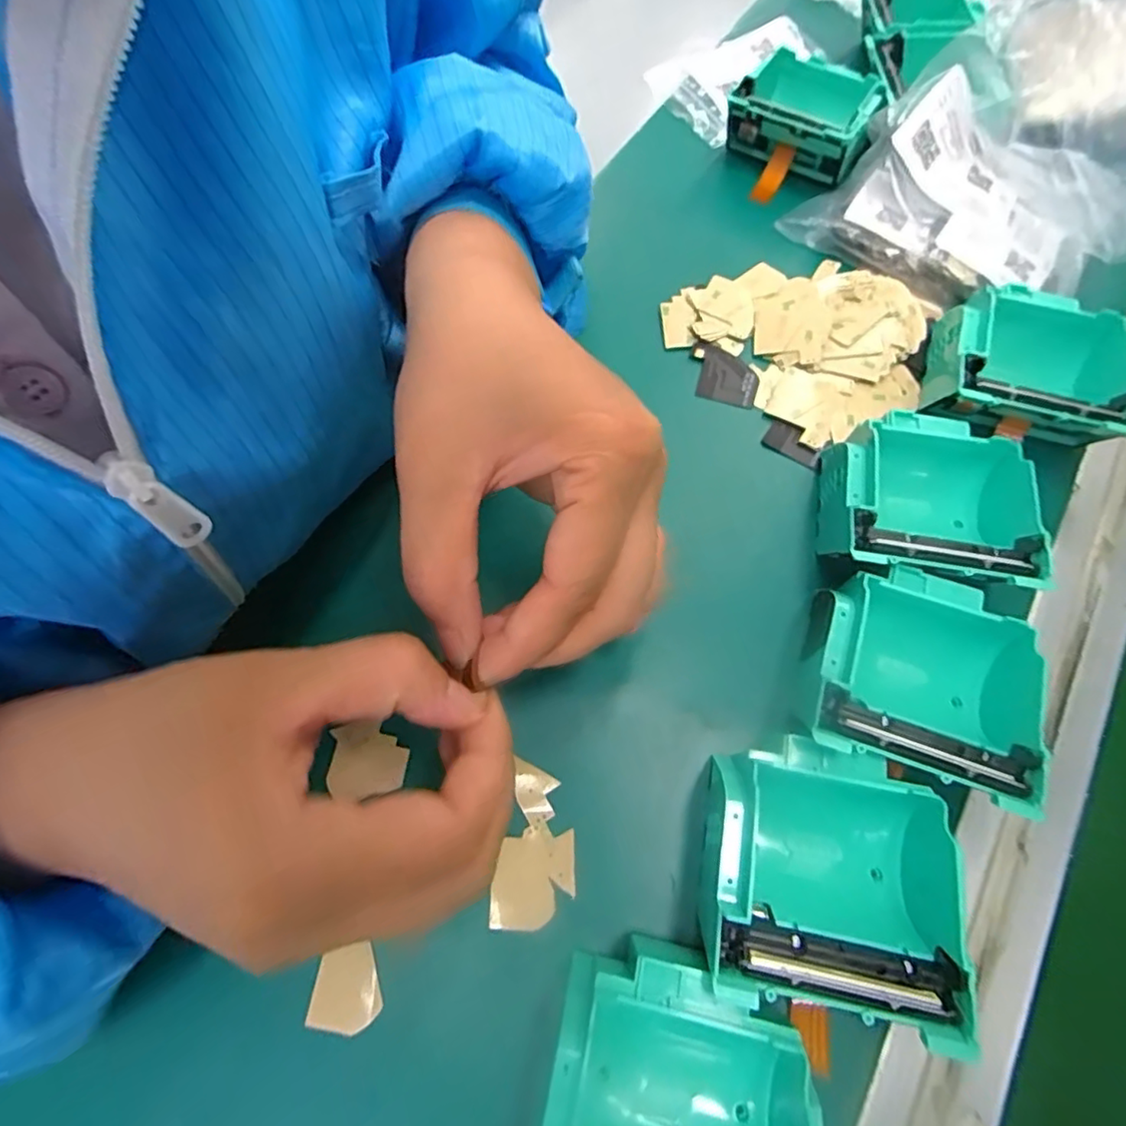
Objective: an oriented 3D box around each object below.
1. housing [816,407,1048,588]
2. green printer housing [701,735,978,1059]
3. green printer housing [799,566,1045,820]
[{"bbox_3d":[0.152,-0.024,0.256,0.077,0.040,0.075,8,65,6],"label":"housing"},{"bbox_3d":[0.085,0.102,0.202,0.071,0.043,0.074,11,65,8],"label":"green printer housing"},{"bbox_3d":[0.133,0.044,0.228,0.078,0.041,0.077,19,67,11],"label":"green printer housing"}]

